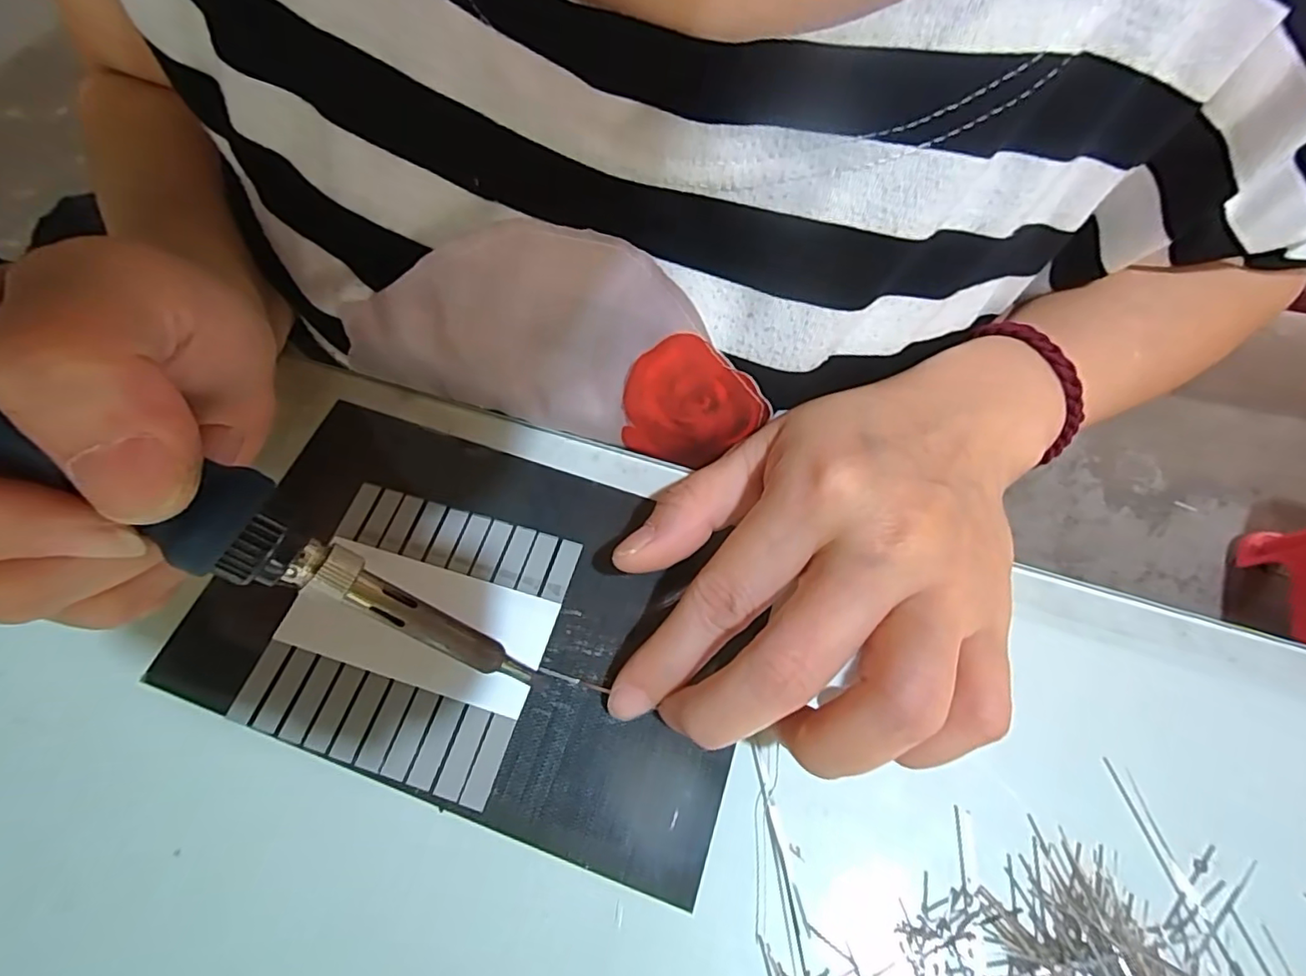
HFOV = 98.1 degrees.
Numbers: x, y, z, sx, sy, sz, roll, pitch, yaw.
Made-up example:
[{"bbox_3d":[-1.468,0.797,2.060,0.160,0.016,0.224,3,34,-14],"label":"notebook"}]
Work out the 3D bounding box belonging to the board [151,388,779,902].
[{"bbox_3d":[-0.053,0.037,0.176,0.165,0.009,0.104,18,66,8],"label":"board"}]

